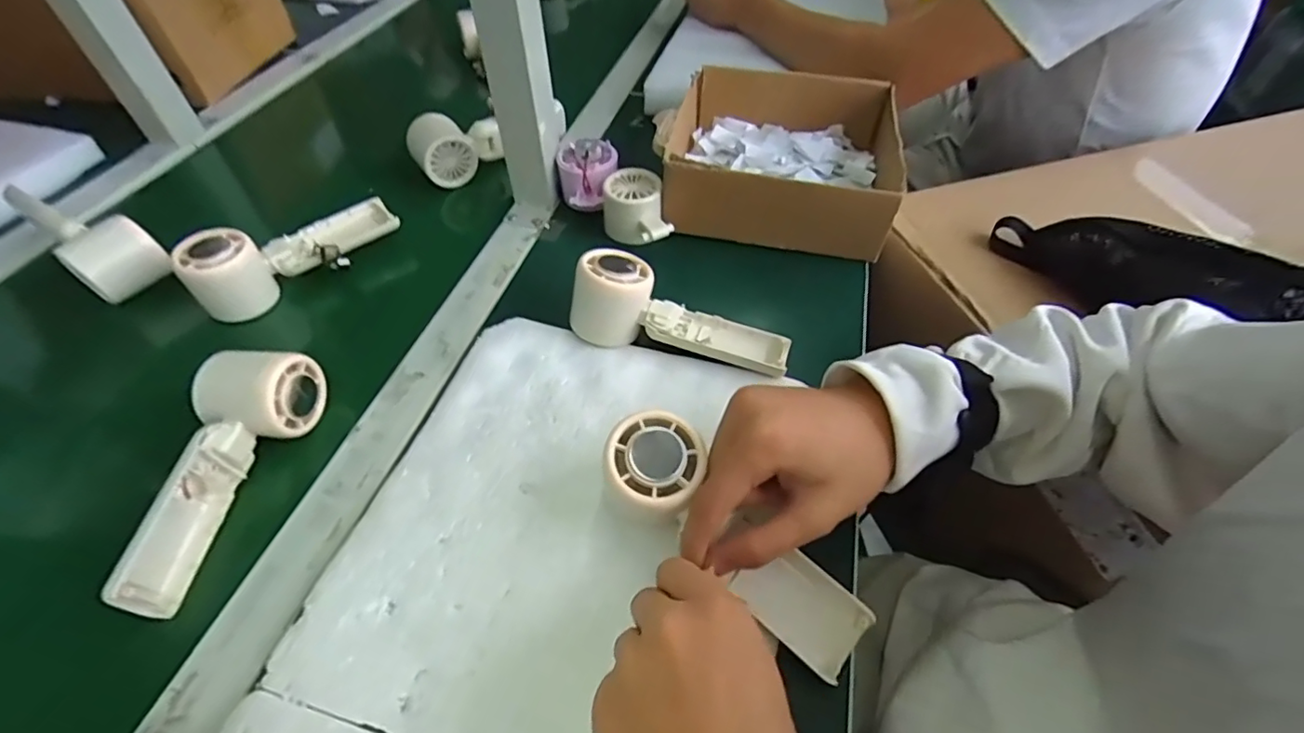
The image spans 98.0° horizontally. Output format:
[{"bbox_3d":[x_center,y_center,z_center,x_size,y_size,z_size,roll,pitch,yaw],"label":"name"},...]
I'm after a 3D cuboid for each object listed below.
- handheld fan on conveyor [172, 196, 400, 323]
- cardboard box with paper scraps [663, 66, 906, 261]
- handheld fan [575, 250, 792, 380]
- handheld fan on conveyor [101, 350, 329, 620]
[{"bbox_3d":[-0.303,-0.102,0.485,0.164,0.055,0.058,-31,57,-23],"label":"handheld fan on conveyor"},{"bbox_3d":[0.132,-0.206,0.549,0.208,0.072,0.209,11,51,8],"label":"cardboard box with paper scraps"},{"bbox_3d":[0.022,-0.035,0.433,0.168,0.056,0.064,18,50,-3],"label":"handheld fan"},{"bbox_3d":[-0.275,0.062,0.354,0.053,0.055,0.163,11,61,8],"label":"handheld fan on conveyor"}]

